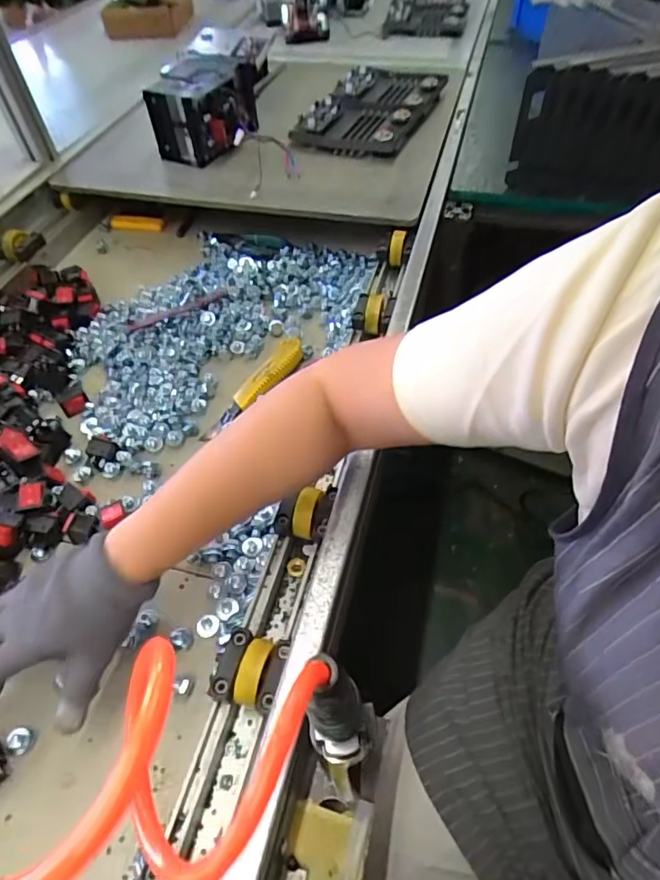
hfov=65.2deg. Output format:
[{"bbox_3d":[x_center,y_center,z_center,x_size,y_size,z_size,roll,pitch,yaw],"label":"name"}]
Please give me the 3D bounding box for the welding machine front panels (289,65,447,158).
[{"bbox_3d":[0.085,-0.614,0.943,0.185,0.040,0.359,16,55,15],"label":"welding machine front panels"}]

